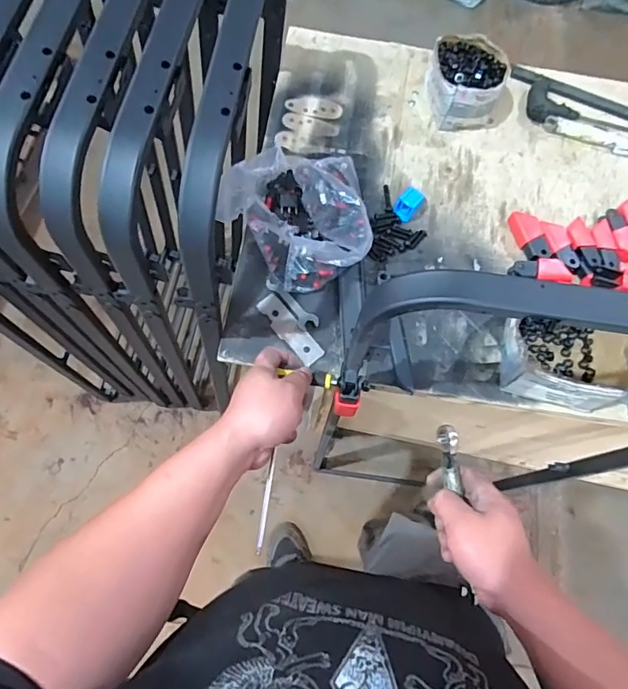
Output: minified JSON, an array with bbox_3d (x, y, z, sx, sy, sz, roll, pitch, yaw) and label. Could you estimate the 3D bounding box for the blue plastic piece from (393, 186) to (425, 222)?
[{"bbox_3d":[0.144,-0.213,0.726,0.031,0.035,0.039,36,75,8],"label":"blue plastic piece"}]

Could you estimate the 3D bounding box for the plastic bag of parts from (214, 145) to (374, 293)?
[{"bbox_3d":[0.005,-0.198,0.674,0.192,0.115,0.219,40,75,10],"label":"plastic bag of parts"}]

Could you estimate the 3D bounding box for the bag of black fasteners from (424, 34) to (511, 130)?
[{"bbox_3d":[0.250,-0.428,0.771,0.114,0.076,0.131,0,73,-2],"label":"bag of black fasteners"}]

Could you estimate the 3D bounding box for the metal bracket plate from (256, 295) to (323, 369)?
[{"bbox_3d":[-0.034,-0.021,0.668,0.033,0.005,0.117,-38,78,-12],"label":"metal bracket plate"}]

